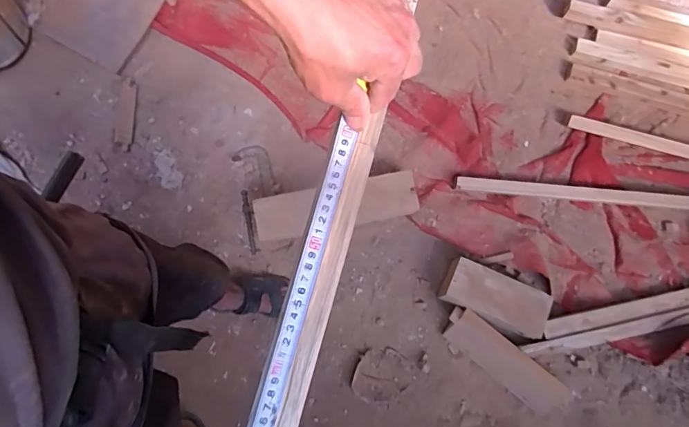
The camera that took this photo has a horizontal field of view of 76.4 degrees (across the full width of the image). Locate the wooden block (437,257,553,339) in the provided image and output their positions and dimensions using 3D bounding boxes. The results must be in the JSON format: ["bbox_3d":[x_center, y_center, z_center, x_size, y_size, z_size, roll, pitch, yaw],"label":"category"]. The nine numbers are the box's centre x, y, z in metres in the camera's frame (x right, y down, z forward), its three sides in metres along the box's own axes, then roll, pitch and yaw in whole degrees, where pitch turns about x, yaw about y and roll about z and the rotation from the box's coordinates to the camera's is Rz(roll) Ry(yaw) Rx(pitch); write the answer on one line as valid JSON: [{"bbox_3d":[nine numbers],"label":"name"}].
[{"bbox_3d":[0.403,0.227,1.174,0.275,0.099,0.131,23,78,19],"label":"wooden block"}]

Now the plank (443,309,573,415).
[{"bbox_3d":[0.420,0.393,1.147,0.319,0.020,0.103,39,108,21],"label":"plank"}]

